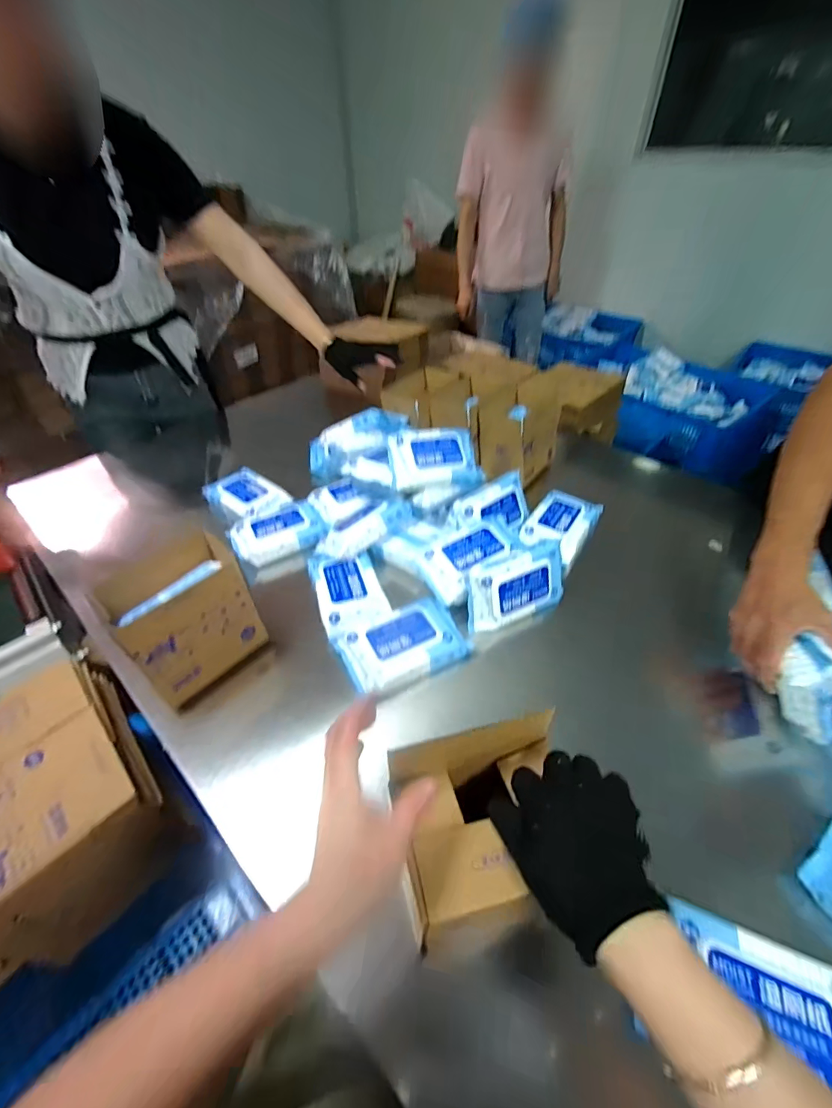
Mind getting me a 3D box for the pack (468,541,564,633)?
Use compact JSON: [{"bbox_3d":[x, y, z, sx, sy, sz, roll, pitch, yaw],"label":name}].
[{"bbox_3d":[0.157,0.055,0.701,0.180,0.117,0.056,-19,18,-21],"label":"pack"}]

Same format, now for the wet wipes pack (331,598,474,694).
[{"bbox_3d":[-0.020,0.133,0.649,0.173,0.035,0.108,-20,48,-19],"label":"wet wipes pack"}]

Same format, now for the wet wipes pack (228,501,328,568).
[{"bbox_3d":[-0.259,-0.045,0.830,0.163,0.043,0.113,-23,48,-22],"label":"wet wipes pack"}]

